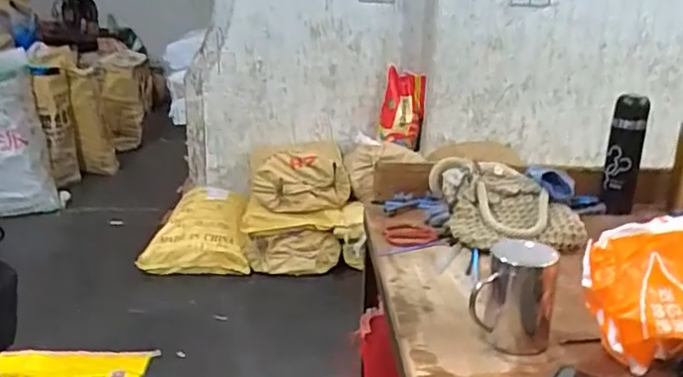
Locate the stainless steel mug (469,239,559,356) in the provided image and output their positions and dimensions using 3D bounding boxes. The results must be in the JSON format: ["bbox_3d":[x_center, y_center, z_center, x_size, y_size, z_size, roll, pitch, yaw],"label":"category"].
[{"bbox_3d":[0.212,0.127,0.738,0.091,0.126,0.082,7,19,20],"label":"stainless steel mug"}]

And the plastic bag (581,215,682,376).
[{"bbox_3d":[0.373,0.120,0.666,0.205,0.155,0.108,3,18,3],"label":"plastic bag"}]

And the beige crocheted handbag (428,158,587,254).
[{"bbox_3d":[0.289,0.037,1.076,0.257,0.135,0.204,3,18,7],"label":"beige crocheted handbag"}]

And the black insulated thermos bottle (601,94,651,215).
[{"bbox_3d":[0.551,-0.059,1.178,0.064,0.232,0.059,11,20,26],"label":"black insulated thermos bottle"}]

